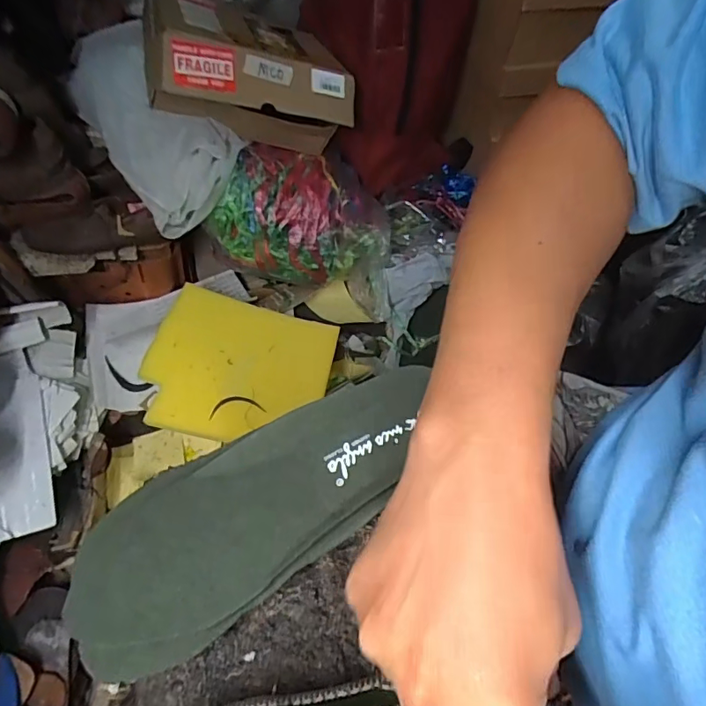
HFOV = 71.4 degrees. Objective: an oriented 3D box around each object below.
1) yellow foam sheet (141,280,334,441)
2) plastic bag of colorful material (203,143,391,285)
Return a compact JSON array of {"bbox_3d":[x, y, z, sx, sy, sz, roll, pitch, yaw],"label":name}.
[{"bbox_3d":[-0.174,0.023,0.762,0.268,0.021,0.226,14,66,-6],"label":"yellow foam sheet"},{"bbox_3d":[-0.091,-0.224,0.812,0.283,0.172,0.150,-3,58,-6],"label":"plastic bag of colorful material"}]

